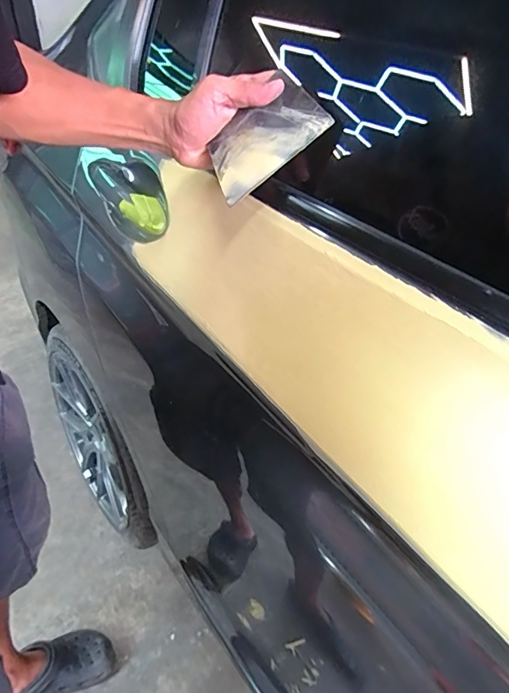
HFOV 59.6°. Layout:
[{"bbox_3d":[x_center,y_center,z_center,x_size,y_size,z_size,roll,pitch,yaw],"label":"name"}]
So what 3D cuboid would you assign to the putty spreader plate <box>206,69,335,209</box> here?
[{"bbox_3d":[0.007,-0.202,0.433,0.005,0.117,0.074,7,53,-61],"label":"putty spreader plate"}]

